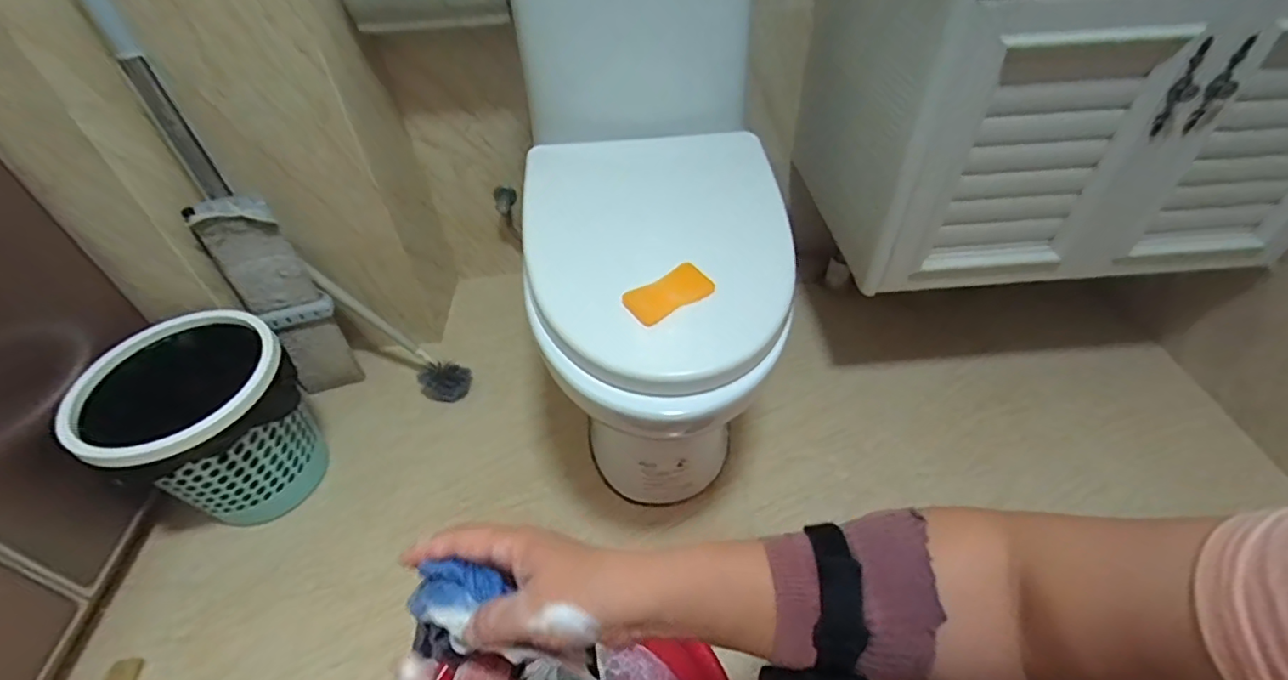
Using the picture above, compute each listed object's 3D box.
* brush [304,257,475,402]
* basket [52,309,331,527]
[{"bbox_3d":[-0.474,-0.011,1.061,0.352,0.096,0.065,42,54,-5],"label":"brush"},{"bbox_3d":[-0.677,0.146,0.909,0.227,0.285,0.261,27,53,26],"label":"basket"}]

